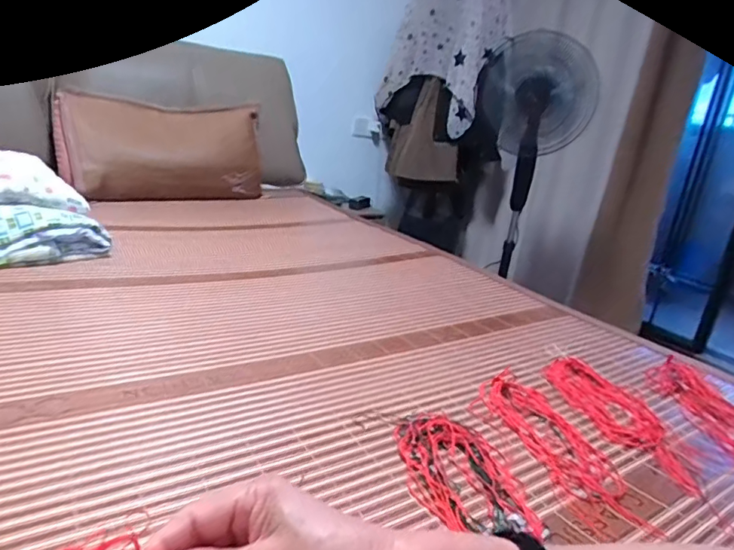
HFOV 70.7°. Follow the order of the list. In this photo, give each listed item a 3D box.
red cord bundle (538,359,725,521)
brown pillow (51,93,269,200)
[{"bbox_3d":[0.364,0.203,0.722,0.105,0.015,0.336,5,17,-10],"label":"red cord bundle"},{"bbox_3d":[-0.687,-0.427,1.781,0.643,0.350,0.130,-4,0,-30],"label":"brown pillow"}]

